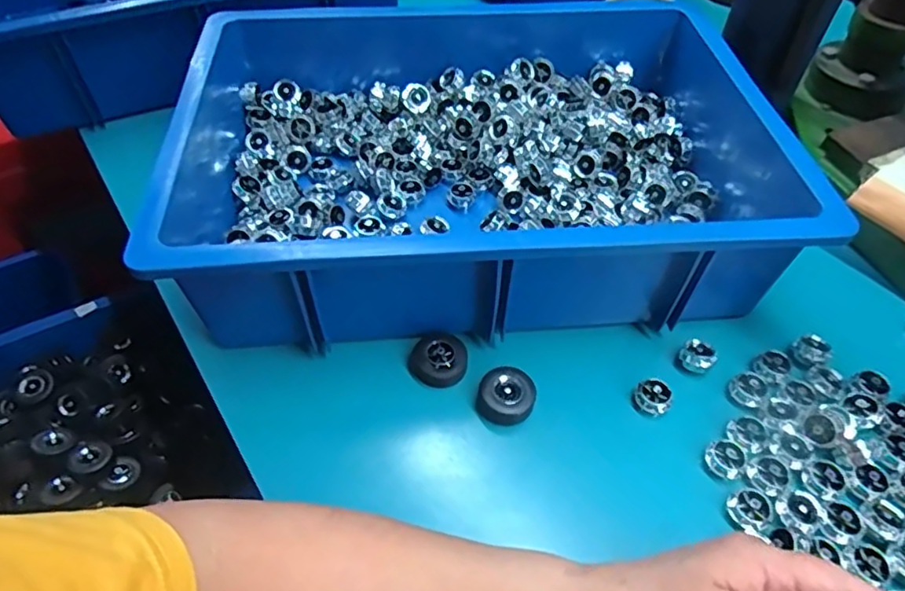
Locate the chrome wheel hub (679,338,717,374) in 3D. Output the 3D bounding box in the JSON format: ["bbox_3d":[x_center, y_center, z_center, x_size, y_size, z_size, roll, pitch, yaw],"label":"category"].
[{"bbox_3d":[0.174,0.044,0.424,0.023,0.015,0.021,-1,51,1],"label":"chrome wheel hub"}]

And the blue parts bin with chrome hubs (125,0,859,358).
[{"bbox_3d":[0.008,-0.124,0.497,0.465,0.122,0.348,-4,51,-2],"label":"blue parts bin with chrome hubs"}]

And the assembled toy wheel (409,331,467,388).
[{"bbox_3d":[-0.010,0.045,0.418,0.039,0.016,0.037,-1,51,1],"label":"assembled toy wheel"}]

